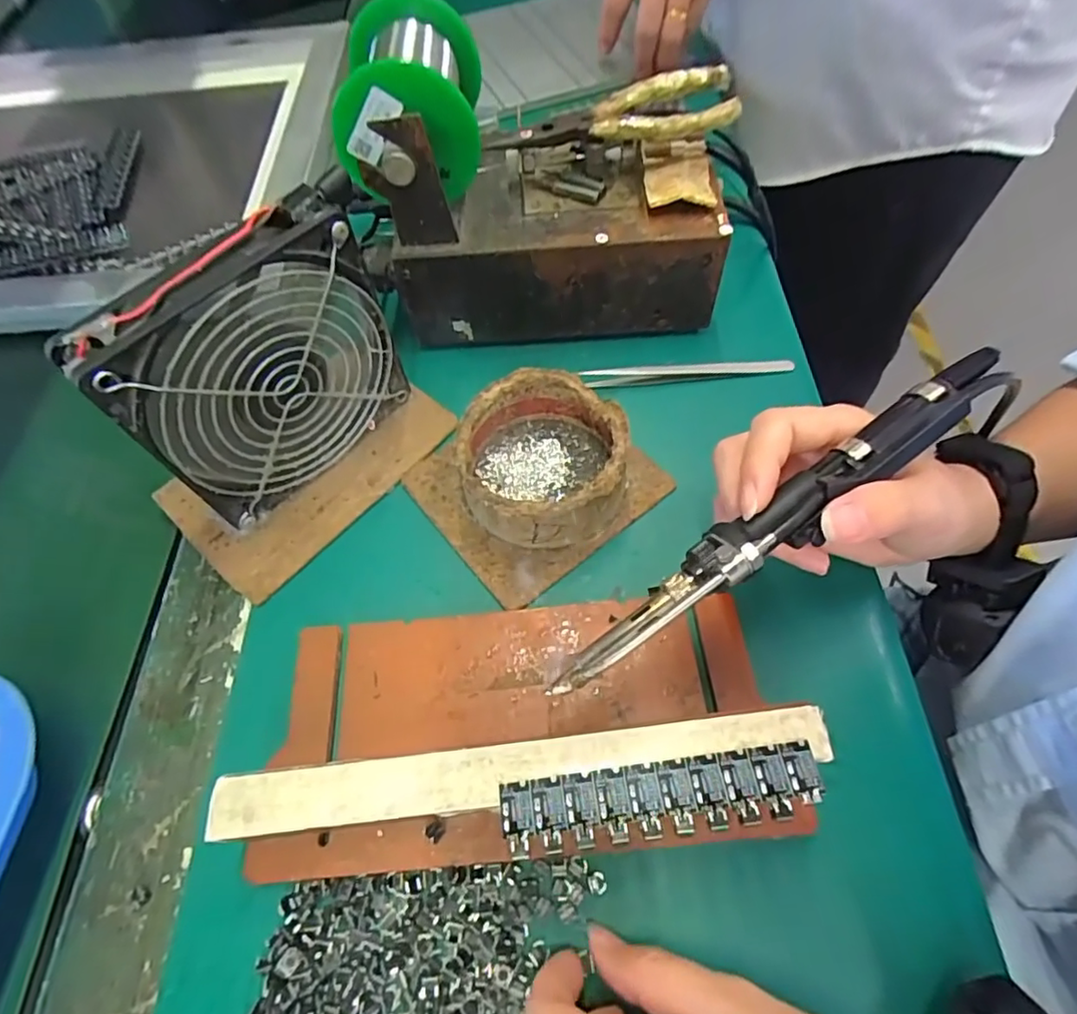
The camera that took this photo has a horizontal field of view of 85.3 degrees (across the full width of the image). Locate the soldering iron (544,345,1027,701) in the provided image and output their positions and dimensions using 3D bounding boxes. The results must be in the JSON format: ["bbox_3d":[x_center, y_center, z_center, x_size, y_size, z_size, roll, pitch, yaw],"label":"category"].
[{"bbox_3d":[0.095,0.002,0.215,0.211,0.022,0.026,-34,64,-5],"label":"soldering iron"}]

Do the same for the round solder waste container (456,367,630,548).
[{"bbox_3d":[0.002,-0.022,0.293,0.081,0.041,0.083,-2,61,3],"label":"round solder waste container"}]

